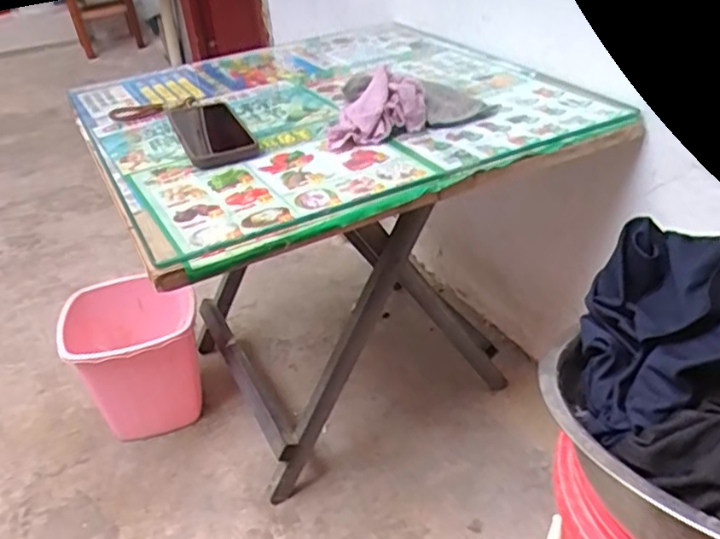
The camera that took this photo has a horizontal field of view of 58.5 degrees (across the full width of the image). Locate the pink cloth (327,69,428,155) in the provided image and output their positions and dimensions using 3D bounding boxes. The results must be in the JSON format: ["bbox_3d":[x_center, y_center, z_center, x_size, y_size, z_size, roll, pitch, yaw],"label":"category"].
[{"bbox_3d":[0.014,-0.188,0.756,0.130,0.055,0.076,-23,40,-23],"label":"pink cloth"}]

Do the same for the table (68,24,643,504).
[{"bbox_3d":[-0.026,-0.024,0.980,0.582,0.524,0.592,-21,39,-21],"label":"table"}]

